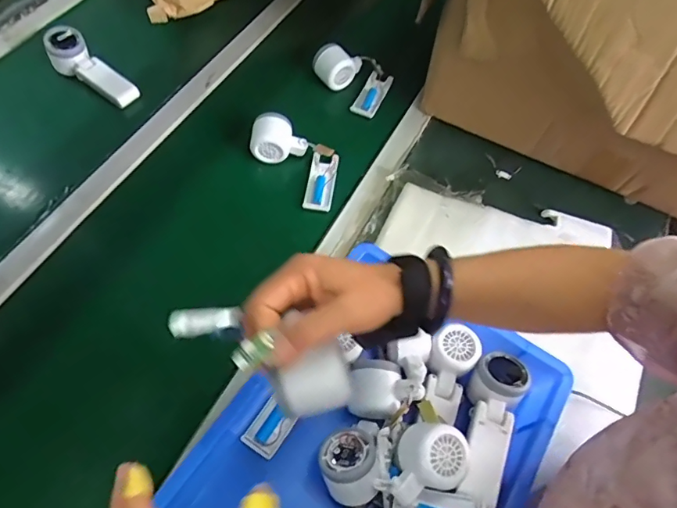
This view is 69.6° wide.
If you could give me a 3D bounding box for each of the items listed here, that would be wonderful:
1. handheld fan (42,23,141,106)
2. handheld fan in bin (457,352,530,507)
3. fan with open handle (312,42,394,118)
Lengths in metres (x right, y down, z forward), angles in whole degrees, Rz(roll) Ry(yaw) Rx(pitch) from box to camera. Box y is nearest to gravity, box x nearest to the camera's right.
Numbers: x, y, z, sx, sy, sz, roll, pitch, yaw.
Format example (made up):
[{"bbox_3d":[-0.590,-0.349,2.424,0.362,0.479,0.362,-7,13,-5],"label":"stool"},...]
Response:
[{"bbox_3d":[-0.407,-0.304,0.807,0.174,0.049,0.057,38,63,0],"label":"handheld fan"},{"bbox_3d":[0.159,0.180,0.525,0.058,0.042,0.166,26,61,10],"label":"handheld fan in bin"},{"bbox_3d":[0.028,-0.307,0.825,0.135,0.059,0.086,37,64,16],"label":"fan with open handle"}]

